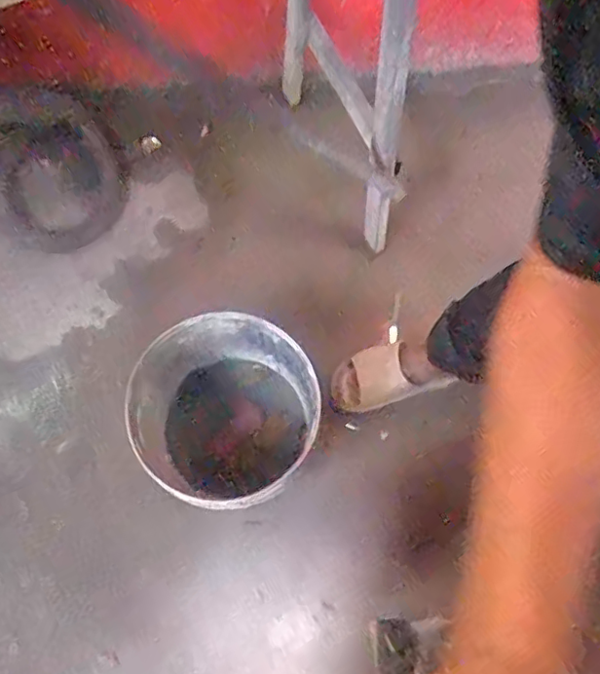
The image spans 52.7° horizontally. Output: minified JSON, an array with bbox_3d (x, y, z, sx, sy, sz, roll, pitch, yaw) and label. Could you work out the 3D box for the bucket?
[{"bbox_3d":[-0.139,0.145,1.077,0.316,0.308,0.272,-34,74,-11],"label":"bucket"}]

